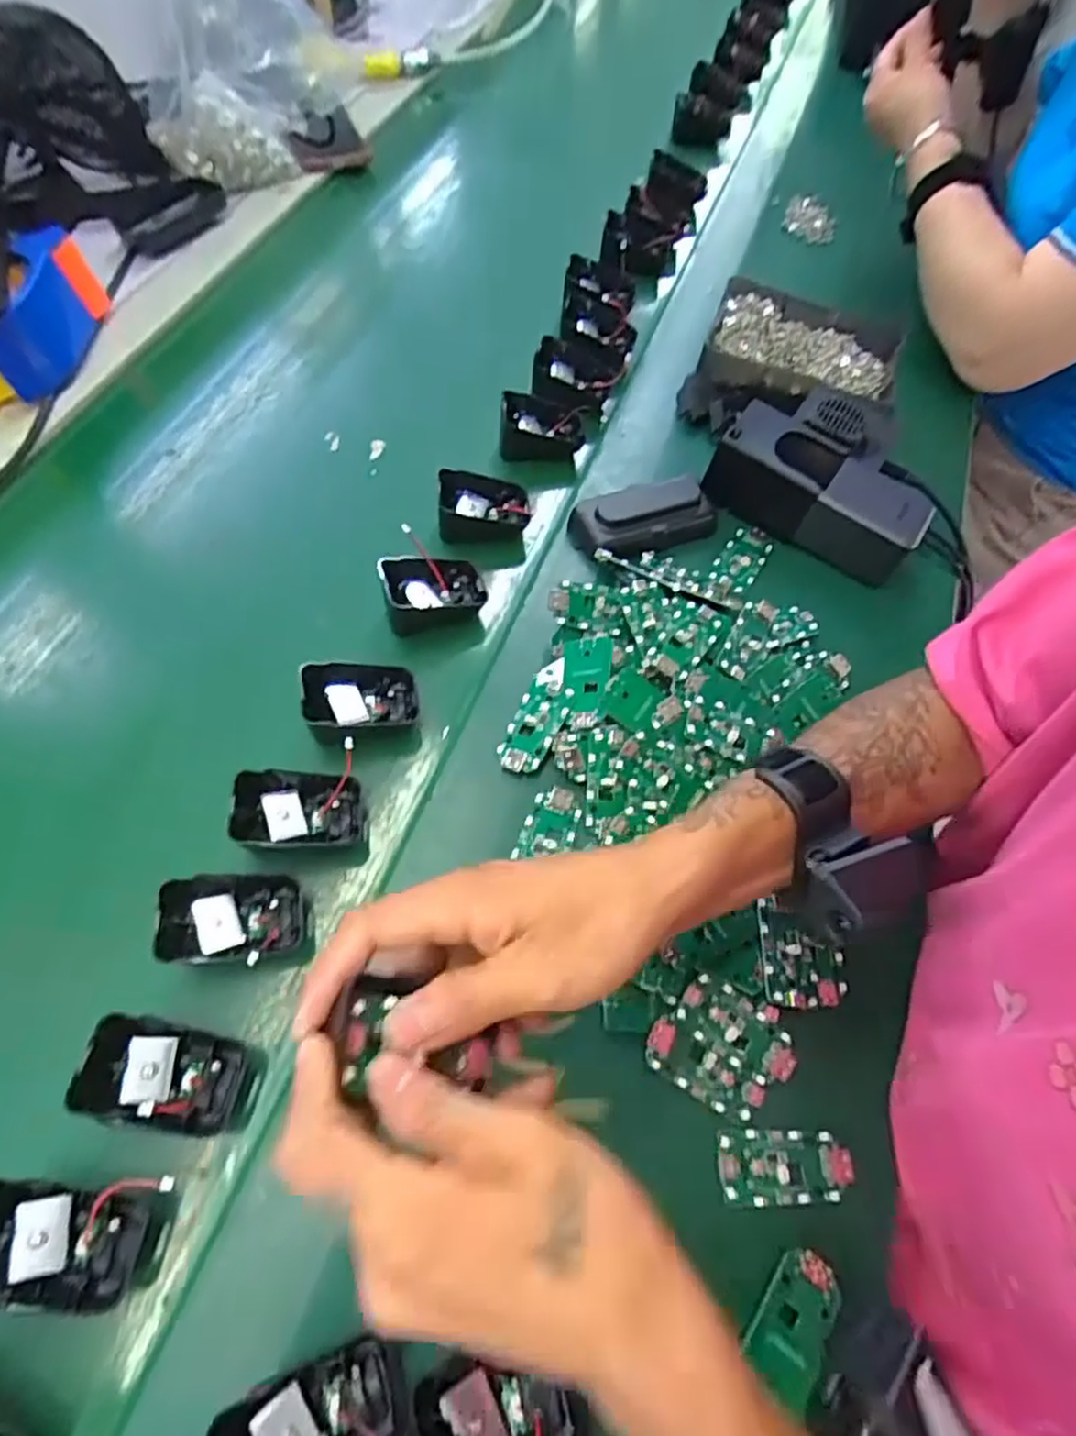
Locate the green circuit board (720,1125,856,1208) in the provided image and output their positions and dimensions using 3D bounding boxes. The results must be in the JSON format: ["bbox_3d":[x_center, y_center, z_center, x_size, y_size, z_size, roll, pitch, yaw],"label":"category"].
[{"bbox_3d":[0.120,0.218,0.352,0.064,0.004,0.031,1,61,-4],"label":"green circuit board"}]

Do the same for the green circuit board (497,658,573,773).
[{"bbox_3d":[0.001,-0.002,0.448,0.032,0.005,0.077,15,69,21],"label":"green circuit board"}]

